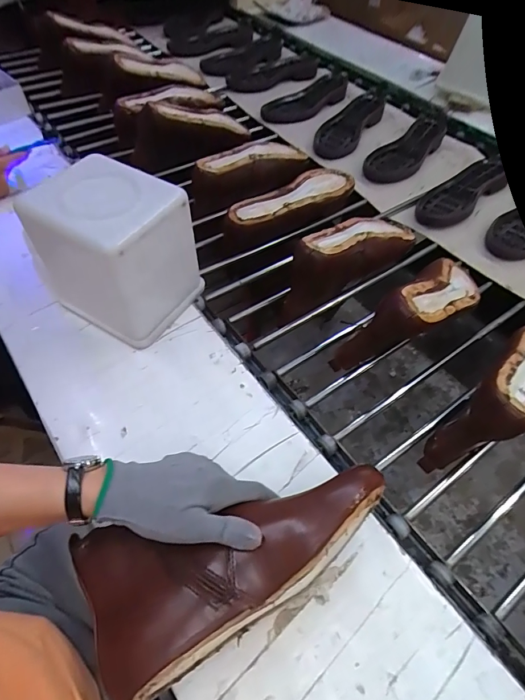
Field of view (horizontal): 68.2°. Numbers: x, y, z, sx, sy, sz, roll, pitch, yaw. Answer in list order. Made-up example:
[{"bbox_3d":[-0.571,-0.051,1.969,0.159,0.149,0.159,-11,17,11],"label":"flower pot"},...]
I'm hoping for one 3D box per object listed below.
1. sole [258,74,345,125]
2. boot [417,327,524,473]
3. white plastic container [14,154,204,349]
[{"bbox_3d":[0.121,-0.688,1.044,0.115,0.038,0.300,39,62,22],"label":"sole"},{"bbox_3d":[0.306,0.055,0.482,0.265,0.134,0.086,-29,61,-24],"label":"boot"},{"bbox_3d":[-0.184,-0.122,0.485,0.163,0.169,0.132,26,58,14],"label":"white plastic container"}]

